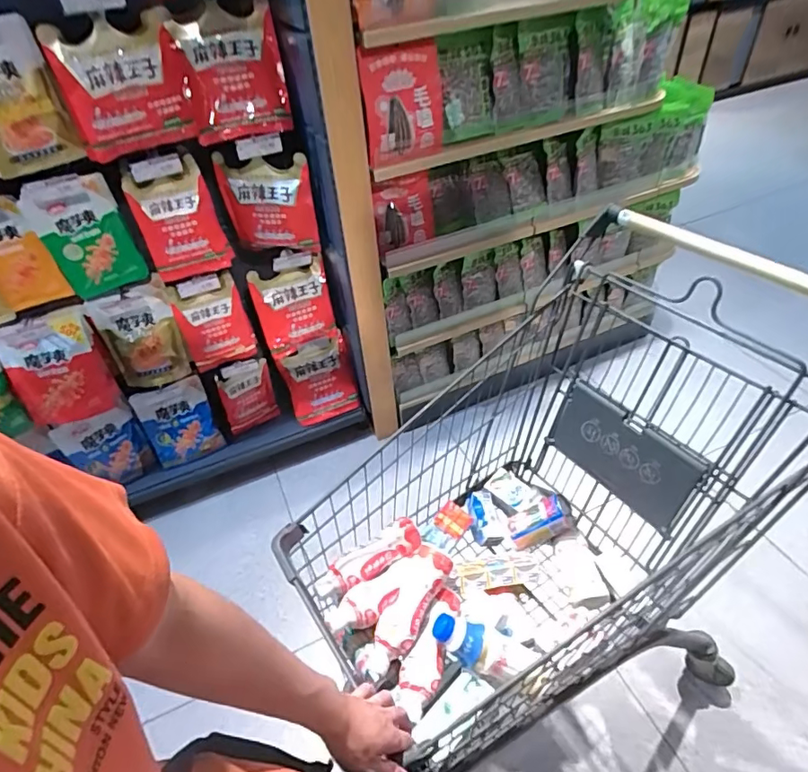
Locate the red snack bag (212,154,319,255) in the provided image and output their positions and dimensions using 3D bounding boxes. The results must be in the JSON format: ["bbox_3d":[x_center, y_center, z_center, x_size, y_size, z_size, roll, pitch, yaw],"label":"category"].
[{"bbox_3d":[-0.352,-0.471,1.337,0.221,0.244,0.055,1,44,9],"label":"red snack bag"}]

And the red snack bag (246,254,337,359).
[{"bbox_3d":[-0.319,-0.224,1.509,0.211,0.260,0.058,-19,44,-12],"label":"red snack bag"}]

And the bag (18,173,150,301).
[{"bbox_3d":[-0.742,-0.340,1.192,0.183,0.304,0.058,-17,51,-9],"label":"bag"}]

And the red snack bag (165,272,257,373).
[{"bbox_3d":[-0.536,-0.174,1.439,0.180,0.271,0.027,-17,44,-10],"label":"red snack bag"}]

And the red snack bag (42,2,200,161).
[{"bbox_3d":[-0.573,-0.626,1.081,0.256,0.243,0.078,-30,46,-27],"label":"red snack bag"}]

